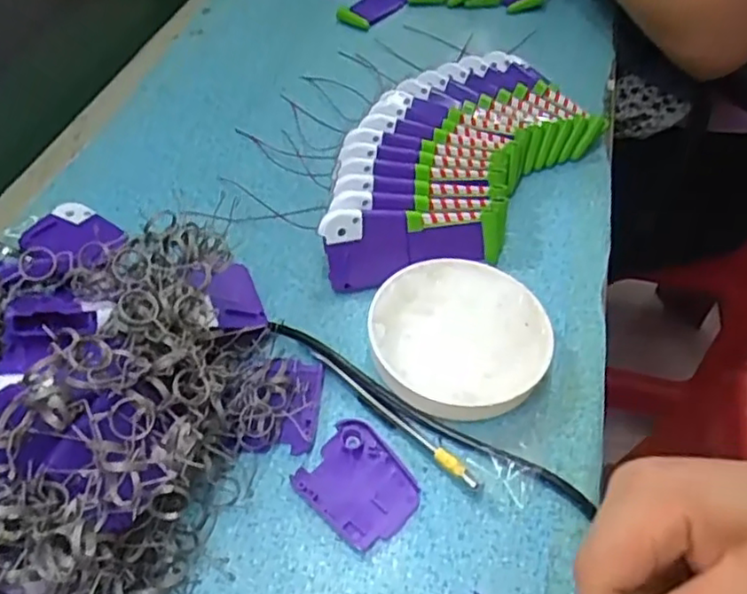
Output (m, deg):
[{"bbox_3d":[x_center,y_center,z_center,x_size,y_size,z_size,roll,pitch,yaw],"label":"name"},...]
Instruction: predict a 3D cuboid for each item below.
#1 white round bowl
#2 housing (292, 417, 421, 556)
[{"bbox_3d":[0.051,0.022,0.387,0.104,0.029,0.107,3,50,-4],"label":"white round bowl"},{"bbox_3d":[-0.007,0.098,0.340,0.060,0.006,0.052,37,56,22],"label":"housing"}]

